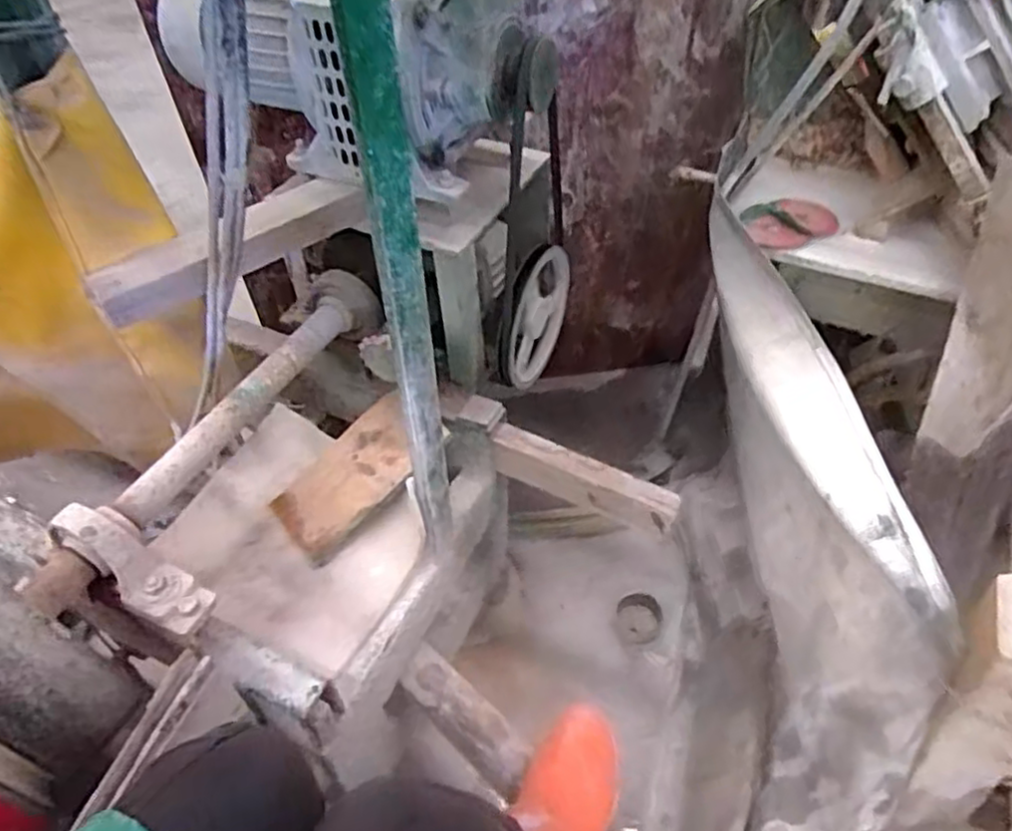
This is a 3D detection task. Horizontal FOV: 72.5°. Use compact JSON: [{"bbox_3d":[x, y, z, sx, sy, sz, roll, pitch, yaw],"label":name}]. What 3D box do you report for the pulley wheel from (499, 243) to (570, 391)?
[{"bbox_3d":[0.039,-0.151,1.016,0.046,0.183,0.173,18,50,20],"label":"pulley wheel"}]

